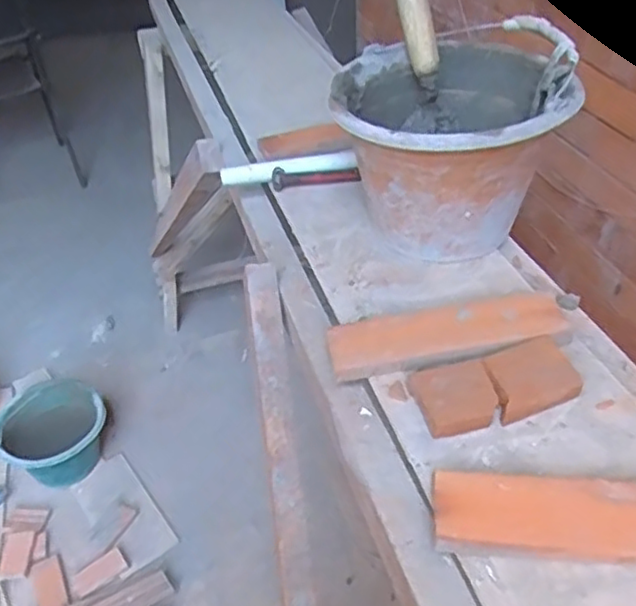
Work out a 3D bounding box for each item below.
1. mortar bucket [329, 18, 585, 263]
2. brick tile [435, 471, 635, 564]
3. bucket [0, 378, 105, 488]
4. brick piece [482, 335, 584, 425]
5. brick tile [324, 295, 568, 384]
[{"bbox_3d":[0.143,-0.164,0.722,0.236,0.174,0.239,-3,41,2],"label":"mortar bucket"},{"bbox_3d":[0.200,0.153,0.477,0.224,0.017,0.062,1,41,7],"label":"brick tile"},{"bbox_3d":[-0.671,0.346,1.703,0.262,0.185,0.252,-3,41,2],"label":"bucket"},{"bbox_3d":[0.181,0.063,0.571,0.073,0.016,0.065,-14,41,-10],"label":"brick piece"},{"bbox_3d":[0.121,0.030,0.628,0.217,0.020,0.070,-7,41,-3],"label":"brick tile"}]

